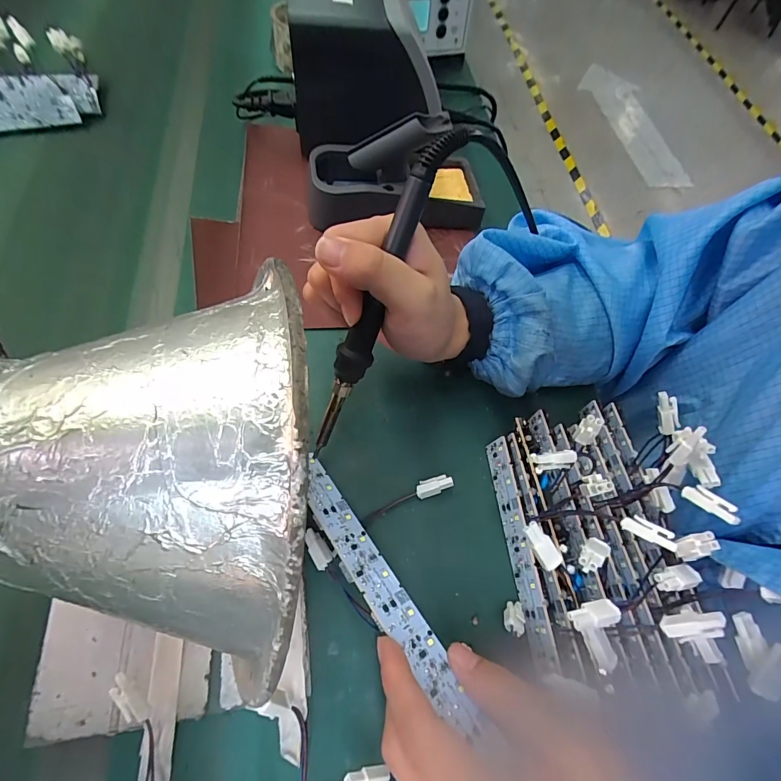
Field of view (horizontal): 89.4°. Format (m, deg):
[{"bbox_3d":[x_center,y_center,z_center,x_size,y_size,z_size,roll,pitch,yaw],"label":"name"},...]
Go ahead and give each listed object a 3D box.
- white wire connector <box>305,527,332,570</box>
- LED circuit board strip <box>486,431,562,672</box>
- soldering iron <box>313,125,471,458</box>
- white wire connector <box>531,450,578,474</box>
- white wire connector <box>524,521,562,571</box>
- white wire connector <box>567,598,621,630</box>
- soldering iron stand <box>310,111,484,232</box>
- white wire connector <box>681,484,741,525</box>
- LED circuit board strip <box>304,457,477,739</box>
[{"bbox_3d":[-0.046,0.099,0.247,0.011,0.008,0.025,-30,69,-19],"label":"white wire connector"},{"bbox_3d":[0.083,0.100,0.258,0.004,0.024,0.137,5,60,-21],"label":"LED circuit board strip"},{"bbox_3d":[-0.009,-0.043,0.223,0.018,0.194,0.016,30,25,12],"label":"soldering iron"},{"bbox_3d":[0.096,0.040,0.229,0.025,0.005,0.011,-4,63,-7],"label":"white wire connector"},{"bbox_3d":[0.079,0.081,0.206,0.010,0.005,0.025,-28,82,-16],"label":"white wire connector"},{"bbox_3d":[0.100,0.110,0.195,0.026,0.009,0.010,-8,64,-9],"label":"white wire connector"},{"bbox_3d":[0.008,-0.198,0.367,0.166,0.087,0.064,6,62,-2],"label":"soldering iron stand"},{"bbox_3d":[0.171,0.060,0.210,0.009,0.007,0.026,-28,36,-16],"label":"white wire connector"},{"bbox_3d":[-0.012,0.101,0.223,0.023,0.004,0.161,-9,45,-41],"label":"LED circuit board strip"}]

